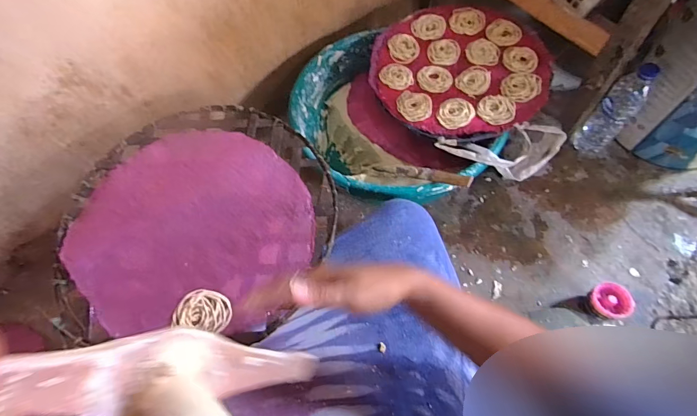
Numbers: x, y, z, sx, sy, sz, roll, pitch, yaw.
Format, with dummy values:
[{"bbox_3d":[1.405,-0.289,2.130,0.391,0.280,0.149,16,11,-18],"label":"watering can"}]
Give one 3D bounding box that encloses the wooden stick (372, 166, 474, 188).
[{"bbox_3d":[0.129,-0.063,0.693,0.217,0.020,0.021,15,60,46],"label":"wooden stick"}]

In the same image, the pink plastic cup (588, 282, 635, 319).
[{"bbox_3d":[0.472,0.171,0.685,0.071,0.054,0.062,-22,65,-8],"label":"pink plastic cup"}]

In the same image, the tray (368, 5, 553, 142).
[{"bbox_3d":[0.225,-0.290,0.768,0.345,0.029,0.343,-1,64,2],"label":"tray"}]

